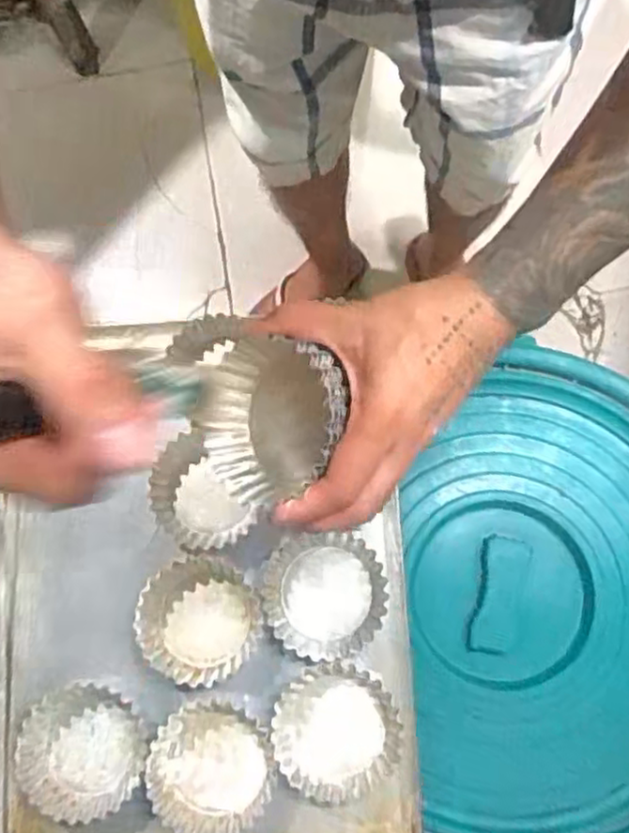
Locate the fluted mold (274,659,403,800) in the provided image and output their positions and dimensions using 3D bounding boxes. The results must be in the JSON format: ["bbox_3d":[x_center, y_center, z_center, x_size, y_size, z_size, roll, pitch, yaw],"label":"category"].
[{"bbox_3d":[0.017,0.242,0.532,0.093,0.032,0.091,0,79,1],"label":"fluted mold"}]

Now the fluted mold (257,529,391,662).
[{"bbox_3d":[0.007,0.146,0.564,0.099,0.027,0.096,0,79,1],"label":"fluted mold"}]

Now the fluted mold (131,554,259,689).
[{"bbox_3d":[-0.093,0.166,0.565,0.095,0.026,0.094,0,79,1],"label":"fluted mold"}]

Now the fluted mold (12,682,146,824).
[{"bbox_3d":[-0.182,0.264,0.544,0.090,0.032,0.097,-40,80,-6],"label":"fluted mold"}]

